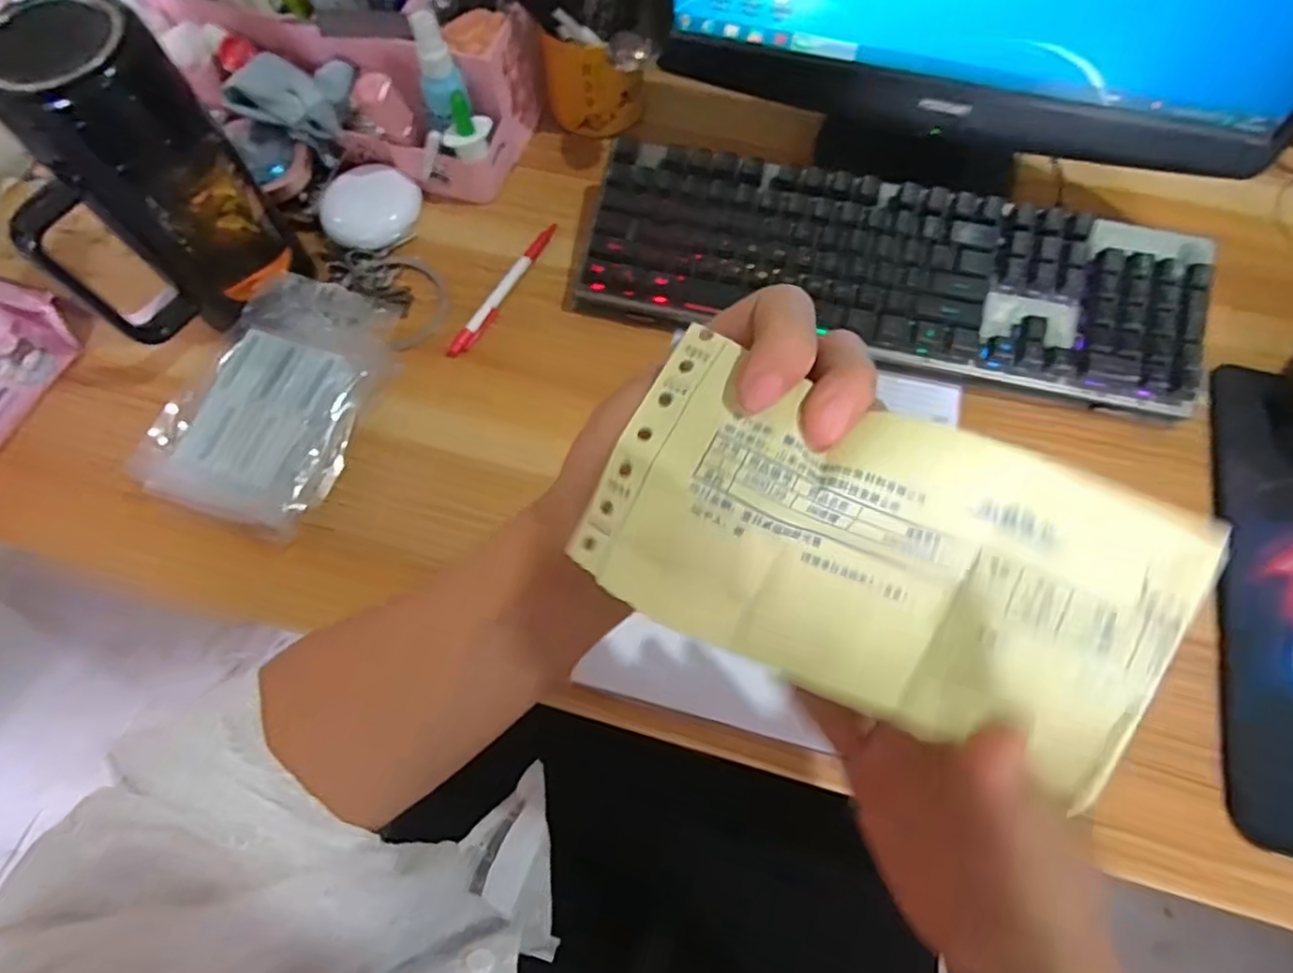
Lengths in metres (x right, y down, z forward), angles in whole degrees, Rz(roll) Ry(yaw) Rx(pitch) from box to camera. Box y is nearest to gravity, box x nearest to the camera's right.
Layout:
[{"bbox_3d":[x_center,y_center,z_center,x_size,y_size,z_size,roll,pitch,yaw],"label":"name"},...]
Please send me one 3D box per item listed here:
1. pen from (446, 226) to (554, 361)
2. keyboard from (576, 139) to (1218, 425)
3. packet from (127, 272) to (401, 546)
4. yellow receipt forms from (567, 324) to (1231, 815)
[{"bbox_3d":[-0.108,-0.153,0.507,0.014,0.007,0.139,26,71,11],"label":"pen"},{"bbox_3d":[0.169,-0.155,0.472,0.426,0.052,0.128,12,69,6],"label":"keyboard"},{"bbox_3d":[-0.250,-0.058,0.446,0.114,0.045,0.169,17,69,8],"label":"packet"},{"bbox_3d":[0.071,0.024,0.200,0.170,0.019,0.090,20,97,-2],"label":"yellow receipt forms"}]

